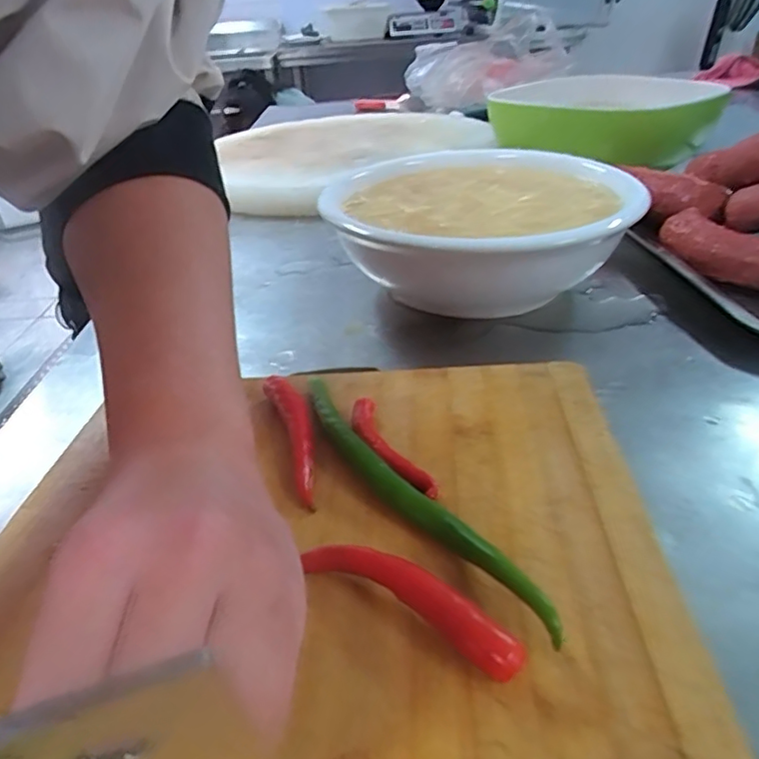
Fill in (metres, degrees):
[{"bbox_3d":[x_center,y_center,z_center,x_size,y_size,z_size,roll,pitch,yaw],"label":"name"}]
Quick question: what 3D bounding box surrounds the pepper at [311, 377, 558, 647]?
[{"bbox_3d":[0.006,0.044,0.245,0.016,0.013,0.179,-23,37,-22],"label":"pepper"}]

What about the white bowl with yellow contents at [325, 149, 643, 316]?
[{"bbox_3d":[0.083,-0.116,0.462,0.227,0.080,0.239,5,35,18],"label":"white bowl with yellow contents"}]

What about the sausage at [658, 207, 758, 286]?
[{"bbox_3d":[0.284,-0.100,0.450,0.064,0.041,0.124,-32,41,-32],"label":"sausage"}]

